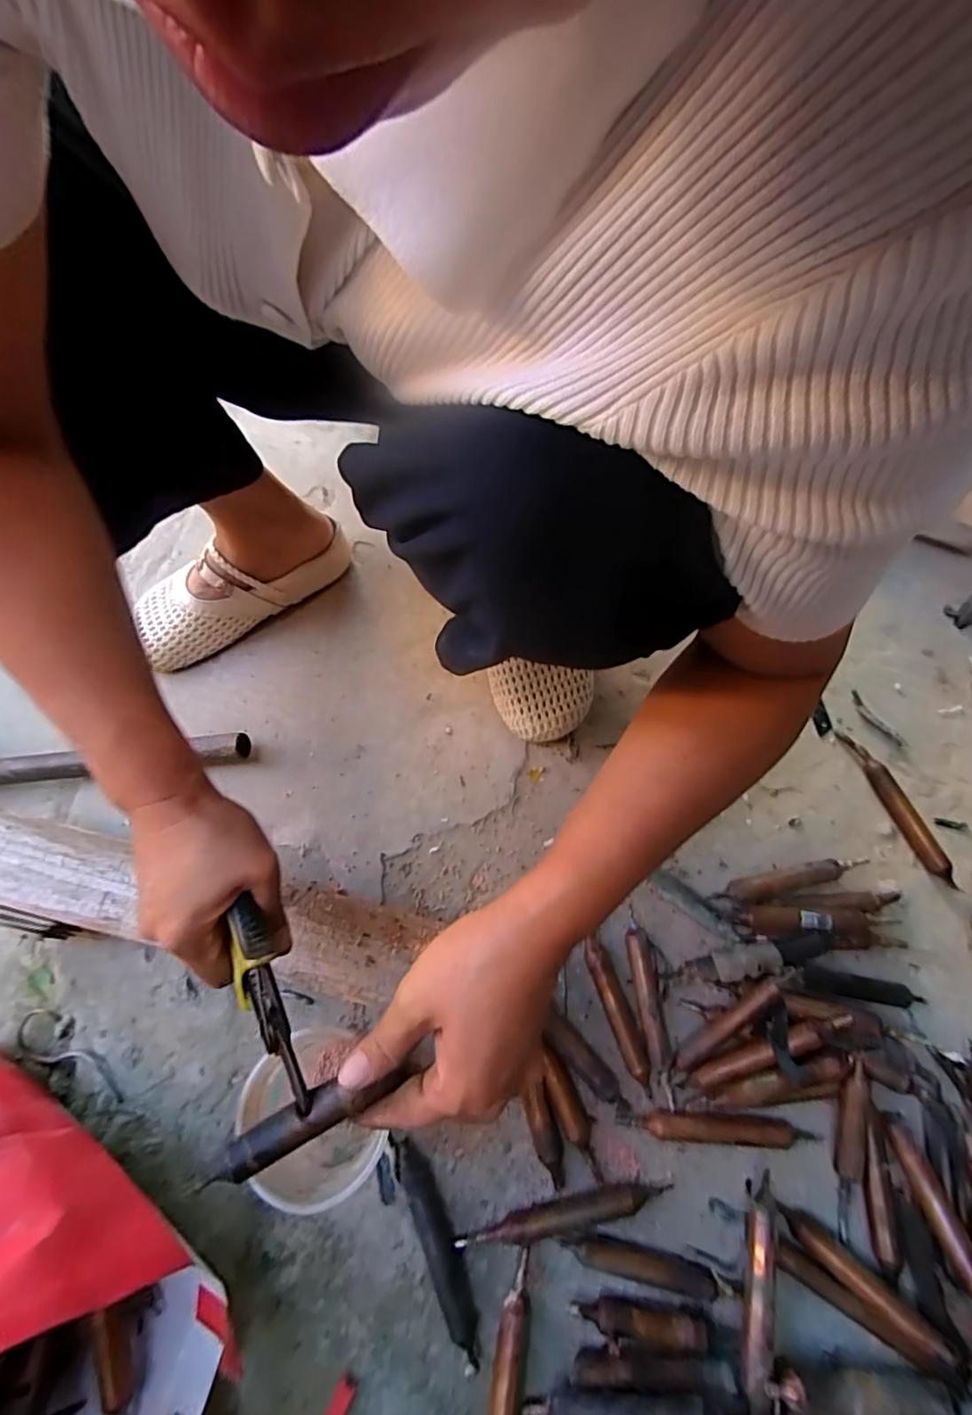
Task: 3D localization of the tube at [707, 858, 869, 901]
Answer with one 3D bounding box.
[{"bbox_3d":[0.267,0.151,0.501,0.139,0.015,0.021,-12,66,-5],"label":"tube"}]

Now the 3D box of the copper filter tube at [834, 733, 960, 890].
[{"bbox_3d":[0.387,0.090,0.536,0.018,0.013,0.155,-18,67,-7],"label":"copper filter tube"}]

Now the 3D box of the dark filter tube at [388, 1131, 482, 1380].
[{"bbox_3d":[-0.035,0.383,0.407,0.021,0.015,0.139,-24,66,-9],"label":"dark filter tube"}]

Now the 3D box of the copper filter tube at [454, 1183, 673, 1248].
[{"bbox_3d":[0.058,0.375,0.418,0.157,0.017,0.021,-12,65,-4],"label":"copper filter tube"}]

